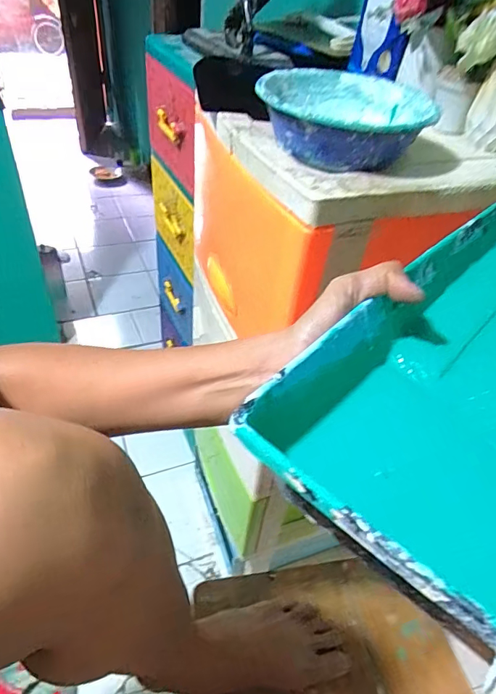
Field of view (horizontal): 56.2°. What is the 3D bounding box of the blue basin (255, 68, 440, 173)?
[{"bbox_3d":[0.104,-0.258,0.529,0.193,0.061,0.199,3,40,-4],"label":"blue basin"}]

